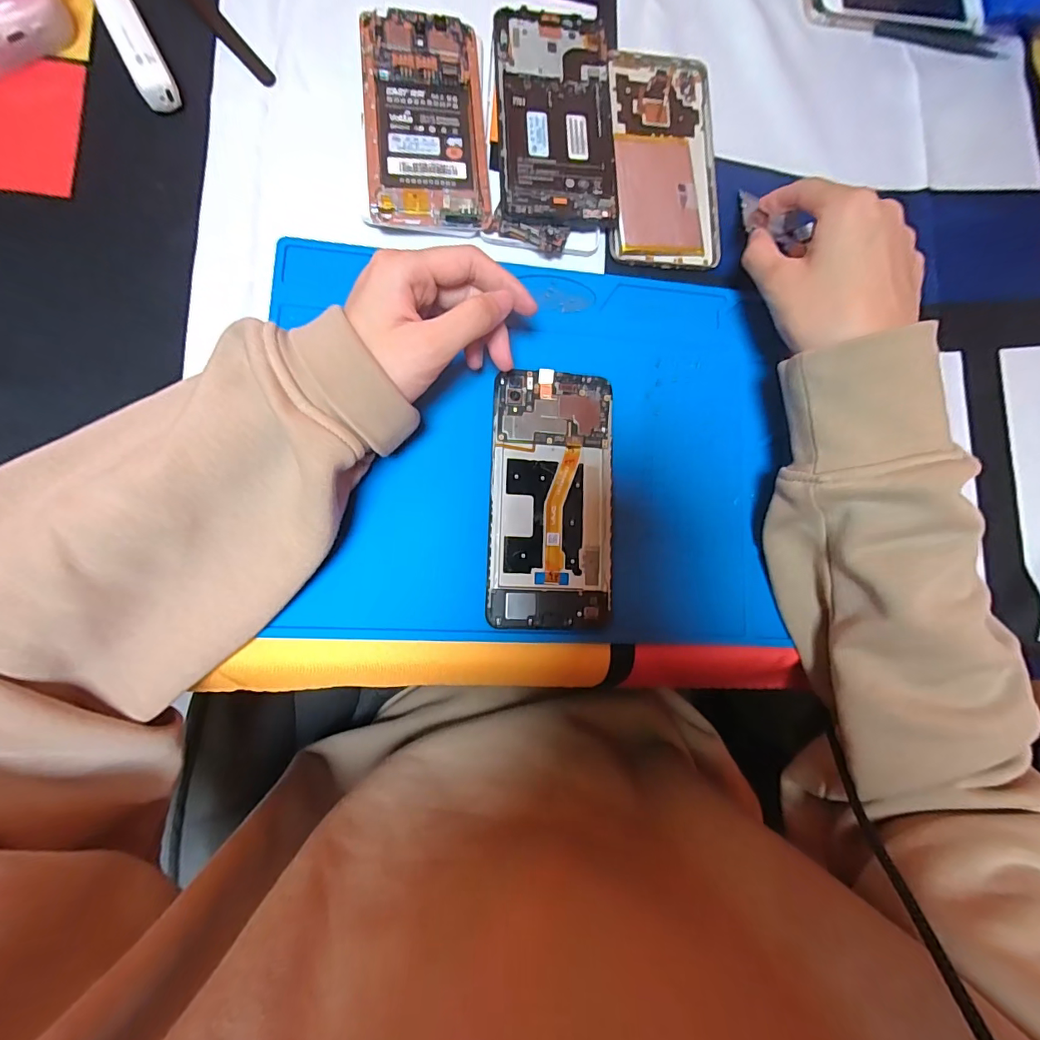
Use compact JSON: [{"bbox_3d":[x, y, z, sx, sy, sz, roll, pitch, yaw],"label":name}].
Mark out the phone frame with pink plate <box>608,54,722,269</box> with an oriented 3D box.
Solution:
[{"bbox_3d":[0.095,-0.241,0.308,0.072,0.006,0.152,1,83,-7],"label":"phone frame with pink plate"}]

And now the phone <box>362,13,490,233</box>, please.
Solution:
[{"bbox_3d":[-0.057,-0.241,0.287,0.072,0.015,0.137,-3,84,-8],"label":"phone"}]

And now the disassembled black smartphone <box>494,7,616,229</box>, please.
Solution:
[{"bbox_3d":[0.022,-0.256,0.299,0.073,0.011,0.146,-1,84,-8],"label":"disassembled black smartphone"}]

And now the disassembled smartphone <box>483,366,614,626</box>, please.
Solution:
[{"bbox_3d":[0.019,-0.013,0.272,0.070,0.007,0.147,3,83,-7],"label":"disassembled smartphone"}]

